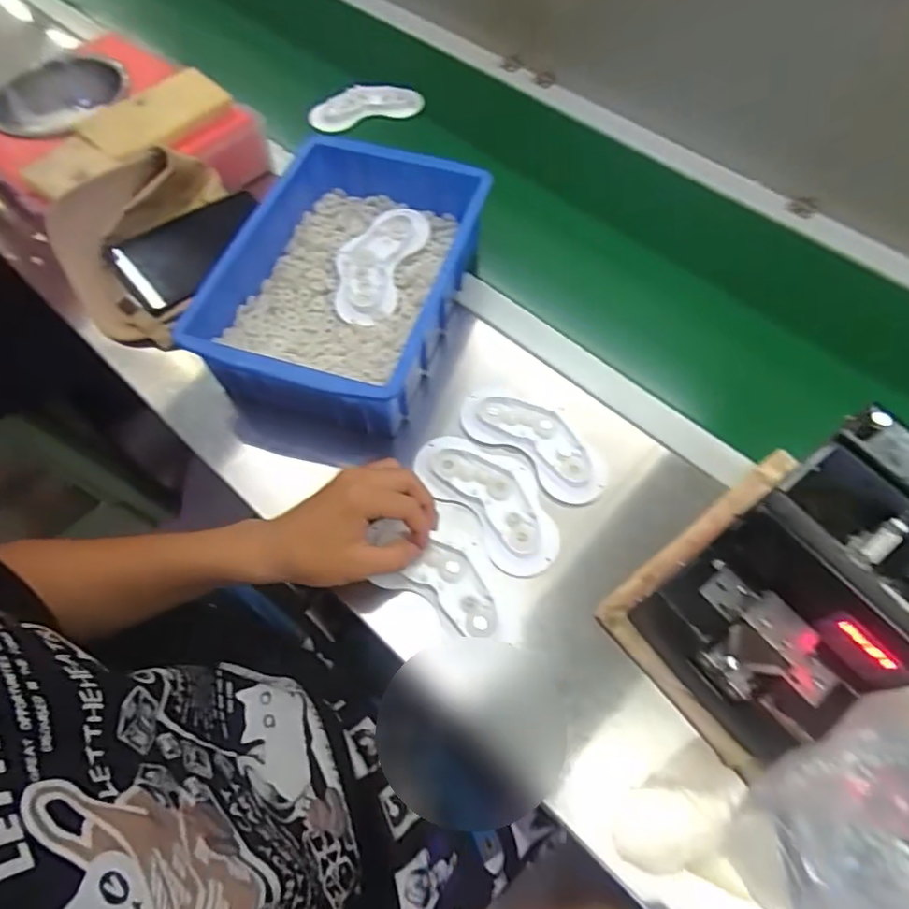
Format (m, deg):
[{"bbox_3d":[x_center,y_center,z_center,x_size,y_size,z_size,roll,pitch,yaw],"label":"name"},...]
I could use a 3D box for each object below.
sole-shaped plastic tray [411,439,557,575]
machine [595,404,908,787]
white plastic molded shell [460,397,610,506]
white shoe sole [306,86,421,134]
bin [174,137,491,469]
[{"bbox_3d":[0.037,0.033,0.504,0.081,0.013,0.147,-38,68,-18],"label":"sole-shaped plastic tray"},{"bbox_3d":[0.234,0.087,0.398,0.204,0.168,0.143,-35,67,-16],"label":"machine"},{"bbox_3d":[0.075,-0.014,0.527,0.146,0.014,0.064,36,68,17],"label":"white plastic molded shell"},{"bbox_3d":[-0.123,-0.488,0.801,0.155,0.015,0.059,-6,80,3],"label":"white shoe sole"},{"bbox_3d":[-0.109,-0.170,0.581,0.214,0.100,0.310,14,63,8],"label":"bin"}]

